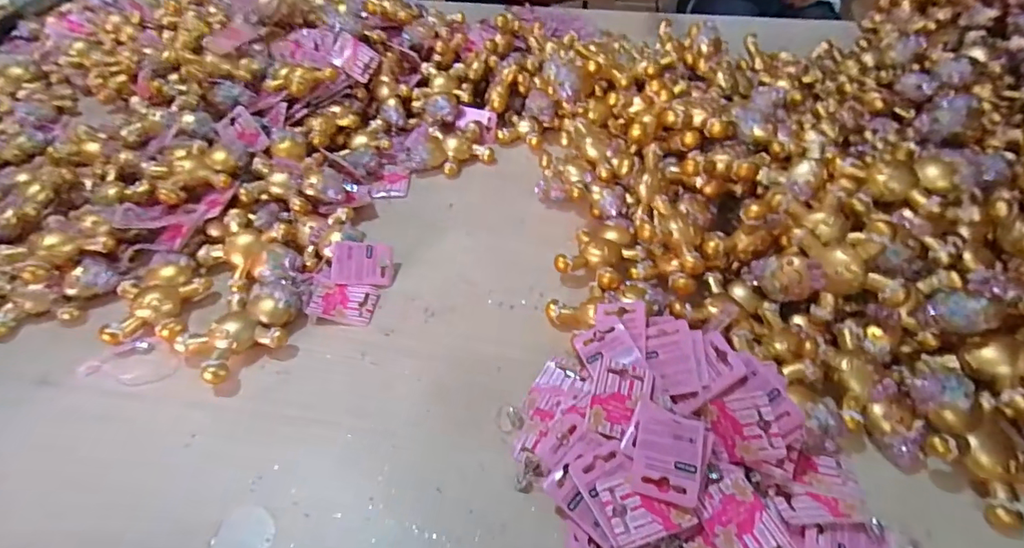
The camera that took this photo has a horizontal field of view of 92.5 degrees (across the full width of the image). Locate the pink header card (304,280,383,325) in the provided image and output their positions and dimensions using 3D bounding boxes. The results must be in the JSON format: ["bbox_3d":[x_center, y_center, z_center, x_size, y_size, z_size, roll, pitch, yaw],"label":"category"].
[{"bbox_3d":[-0.170,0.028,0.491,0.067,0.007,0.044,11,55,-2],"label":"pink header card"}]

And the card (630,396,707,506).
[{"bbox_3d":[0.113,0.128,0.355,0.045,0.015,0.066,13,52,12],"label":"card"}]

